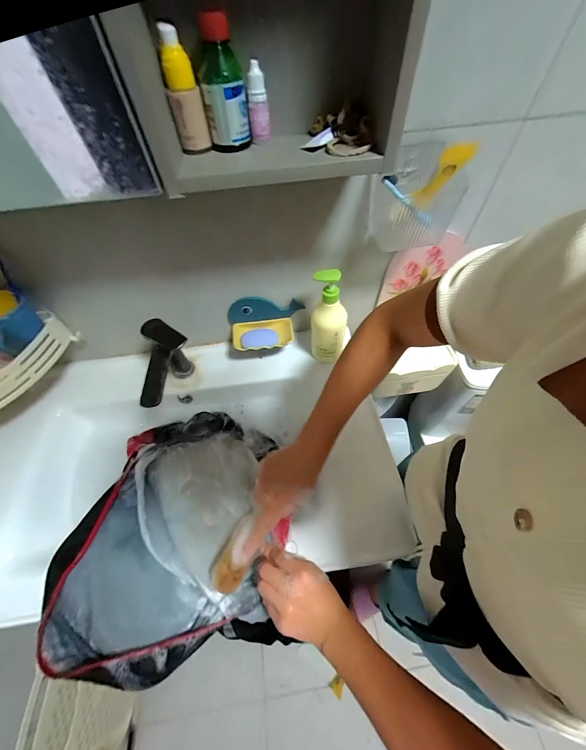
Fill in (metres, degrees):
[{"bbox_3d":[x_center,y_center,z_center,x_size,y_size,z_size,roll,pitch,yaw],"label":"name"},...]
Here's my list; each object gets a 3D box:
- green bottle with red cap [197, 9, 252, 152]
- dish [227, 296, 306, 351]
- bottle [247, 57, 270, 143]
[{"bbox_3d":[-0.074,-0.303,0.287,0.044,0.095,0.045,-7,56,-2],"label":"green bottle with red cap"},{"bbox_3d":[-0.054,-0.102,0.577,0.161,0.092,0.084,-10,56,-4],"label":"dish"},{"bbox_3d":[-0.038,-0.299,0.299,0.022,0.062,0.017,-7,56,-2],"label":"bottle"}]

